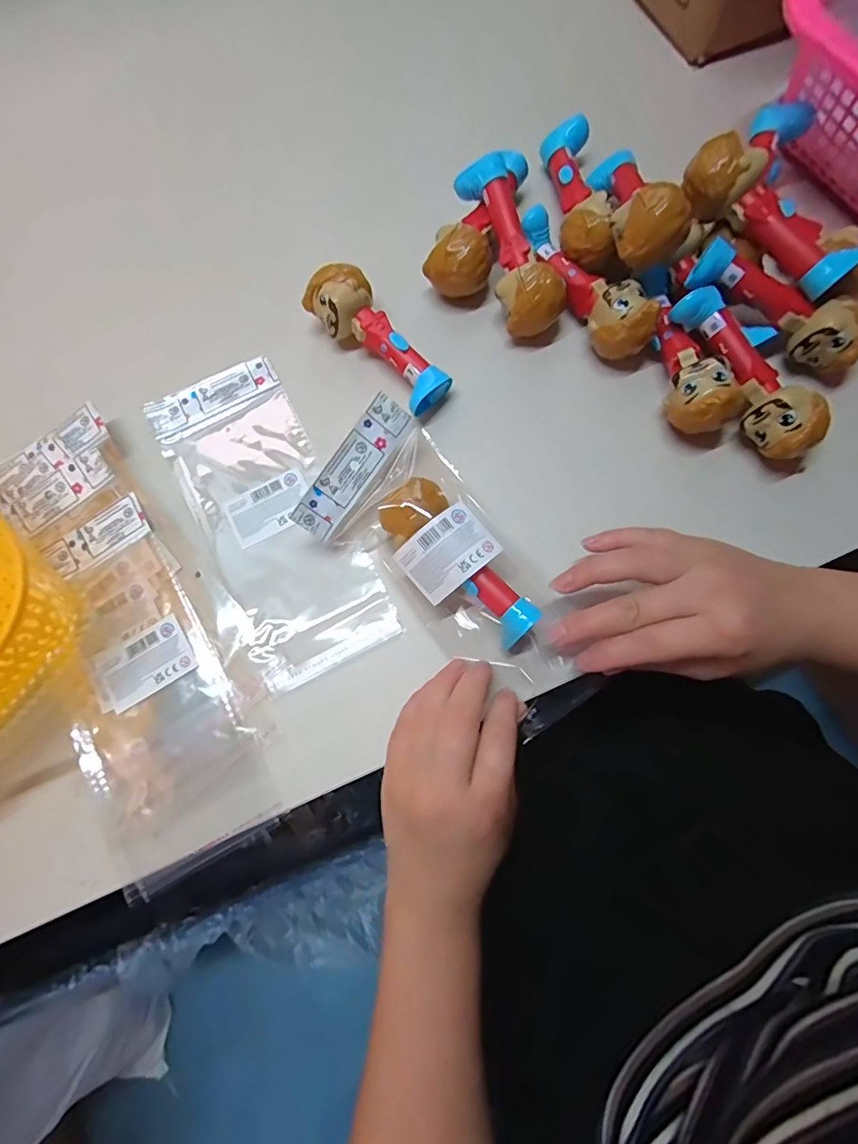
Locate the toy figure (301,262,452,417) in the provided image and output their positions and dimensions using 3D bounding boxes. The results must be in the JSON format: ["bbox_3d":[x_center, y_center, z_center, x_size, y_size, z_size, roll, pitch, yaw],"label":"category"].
[{"bbox_3d":[-0.034,-0.167,0.356,0.044,0.041,0.119,-44,80,-8],"label":"toy figure"}]

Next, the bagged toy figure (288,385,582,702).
[{"bbox_3d":[0.008,-0.004,0.318,0.092,0.052,0.203,-41,87,-7],"label":"bagged toy figure"}]

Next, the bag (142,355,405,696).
[{"bbox_3d":[-0.114,-0.042,0.350,0.097,0.007,0.236,-27,78,-5],"label":"bag"}]

